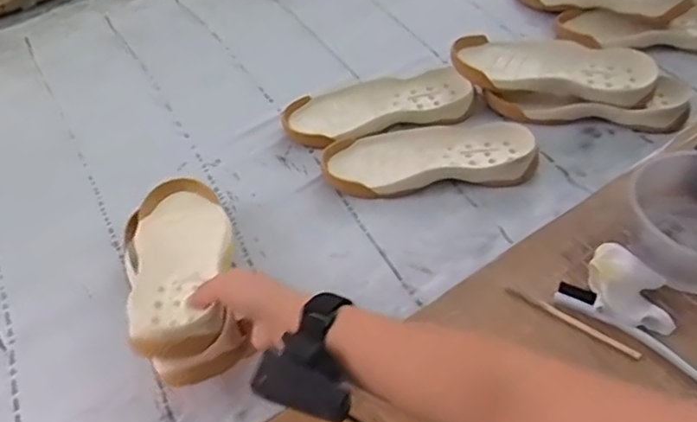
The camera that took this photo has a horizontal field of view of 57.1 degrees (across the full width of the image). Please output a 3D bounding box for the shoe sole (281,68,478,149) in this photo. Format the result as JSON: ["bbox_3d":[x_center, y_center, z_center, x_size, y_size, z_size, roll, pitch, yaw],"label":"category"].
[{"bbox_3d":[0.037,-0.130,0.823,0.241,0.034,0.101,-14,50,-7],"label":"shoe sole"}]

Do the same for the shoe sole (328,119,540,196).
[{"bbox_3d":[0.097,-0.062,0.752,0.243,0.036,0.088,-6,51,-2],"label":"shoe sole"}]

